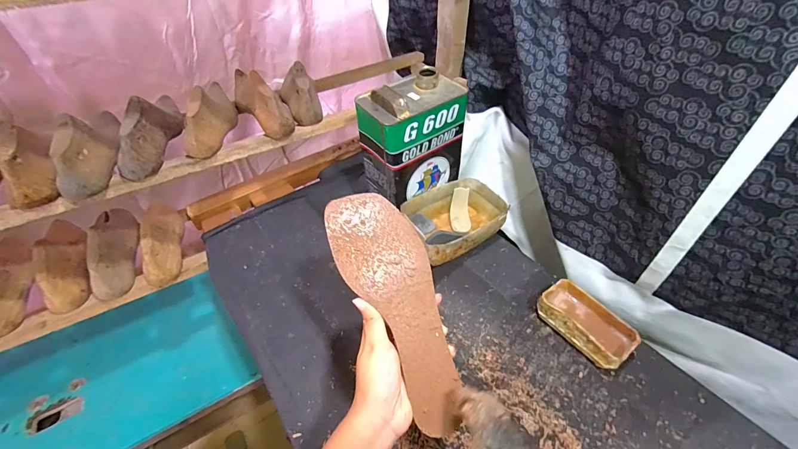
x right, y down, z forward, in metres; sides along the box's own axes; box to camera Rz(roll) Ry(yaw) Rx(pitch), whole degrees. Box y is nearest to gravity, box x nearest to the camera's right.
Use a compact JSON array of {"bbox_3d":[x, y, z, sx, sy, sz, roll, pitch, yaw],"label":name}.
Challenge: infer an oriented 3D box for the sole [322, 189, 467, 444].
[{"bbox_3d":[0.003,0.077,0.339,0.082,0.012,0.238,-21,80,-20],"label":"sole"}]

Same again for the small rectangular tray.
[{"bbox_3d":[0.269,0.145,0.506,0.080,0.044,0.128,-29,52,-27],"label":"small rectangular tray"}]

